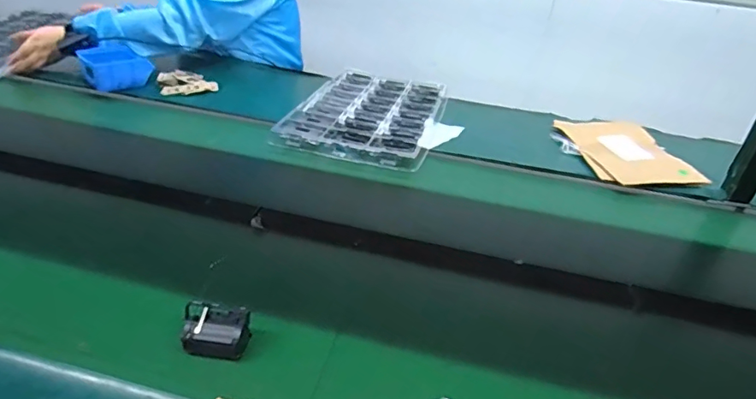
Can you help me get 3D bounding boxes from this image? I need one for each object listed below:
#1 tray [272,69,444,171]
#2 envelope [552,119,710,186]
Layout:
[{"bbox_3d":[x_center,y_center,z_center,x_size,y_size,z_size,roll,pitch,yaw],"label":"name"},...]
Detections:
[{"bbox_3d":[-0.011,-0.195,1.094,0.282,0.024,0.446,13,33,10],"label":"tray"},{"bbox_3d":[0.517,-0.105,1.038,0.202,0.025,0.256,-2,34,-13],"label":"envelope"}]

